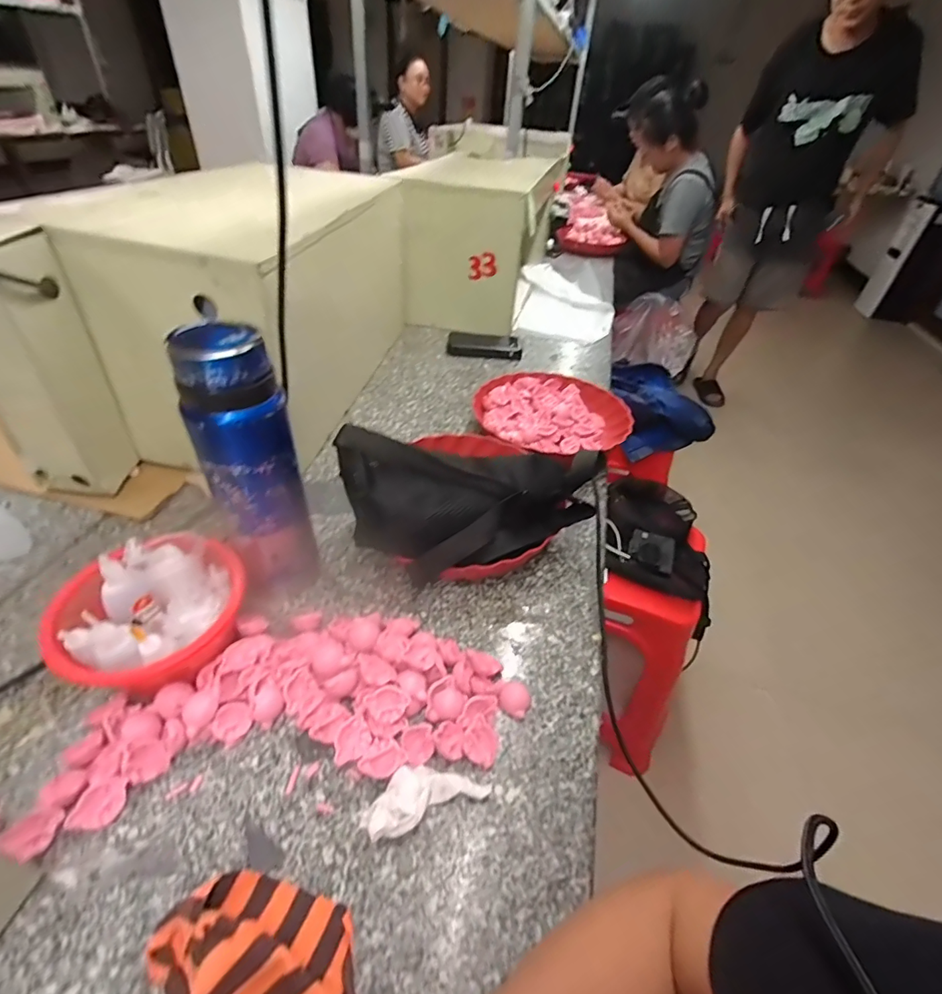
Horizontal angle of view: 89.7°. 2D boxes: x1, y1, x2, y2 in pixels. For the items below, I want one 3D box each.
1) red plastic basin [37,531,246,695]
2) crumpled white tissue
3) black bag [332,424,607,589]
[{"bbox_3d":[-0.278,0.105,0.420,0.146,0.063,0.135,3,41,-3],"label":"red plastic basin"},{"bbox_3d":[-0.035,0.228,0.368,0.092,0.022,0.041,-14,44,-22],"label":"crumpled white tissue"},{"bbox_3d":[0.009,0.014,0.521,0.287,0.140,0.112,-5,42,-12],"label":"black bag"}]

